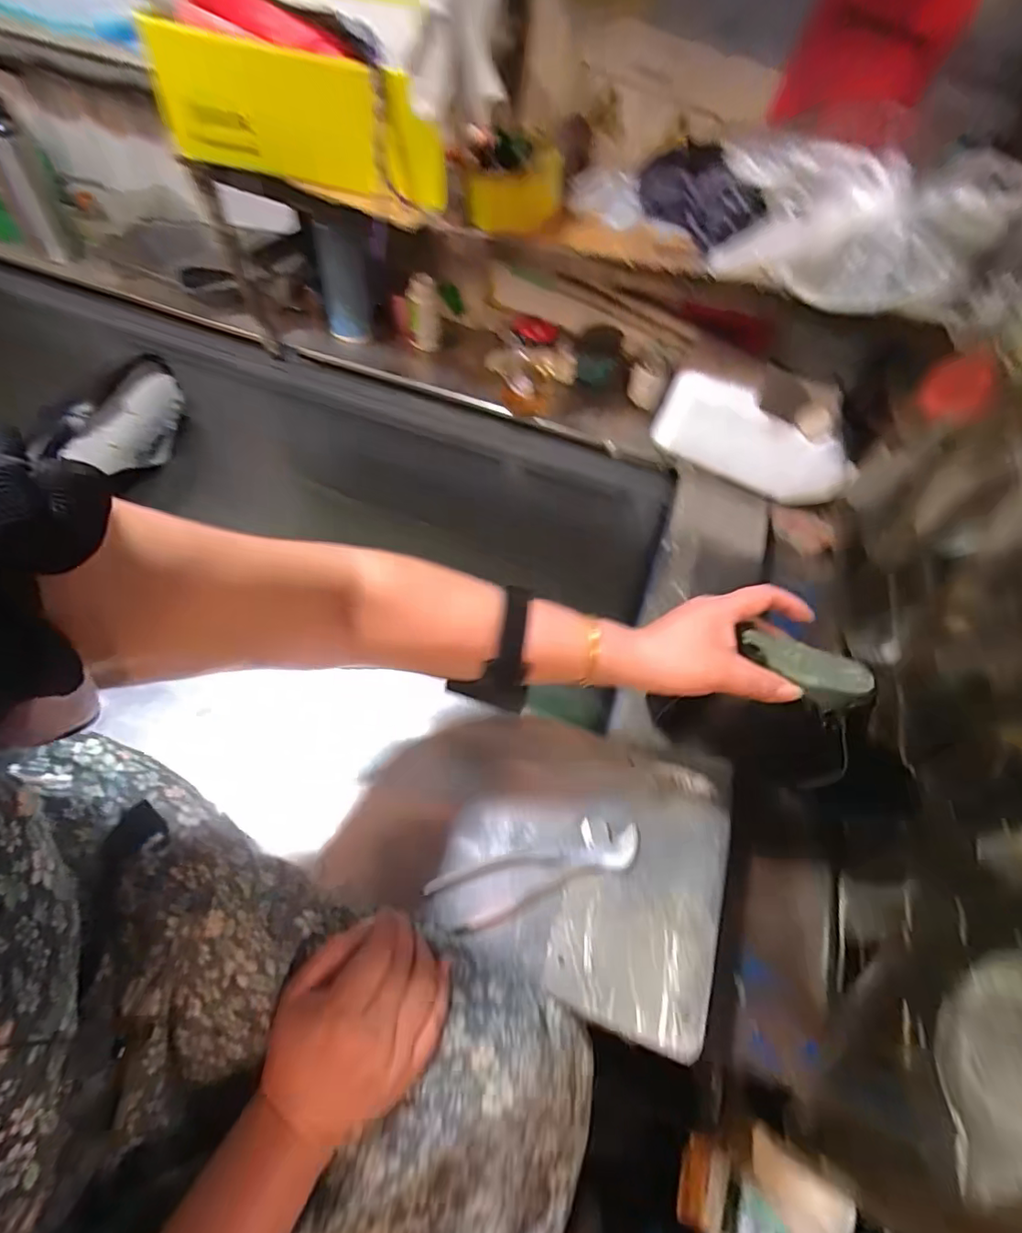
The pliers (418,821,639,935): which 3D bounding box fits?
[{"bbox_3d":[0.026,0.220,0.476,0.190,0.009,0.049,-16,58,-15],"label":"pliers"}]

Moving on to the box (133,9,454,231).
[{"bbox_3d":[-0.239,-0.543,0.607,0.326,0.131,0.080,21,56,10],"label":"box"}]

